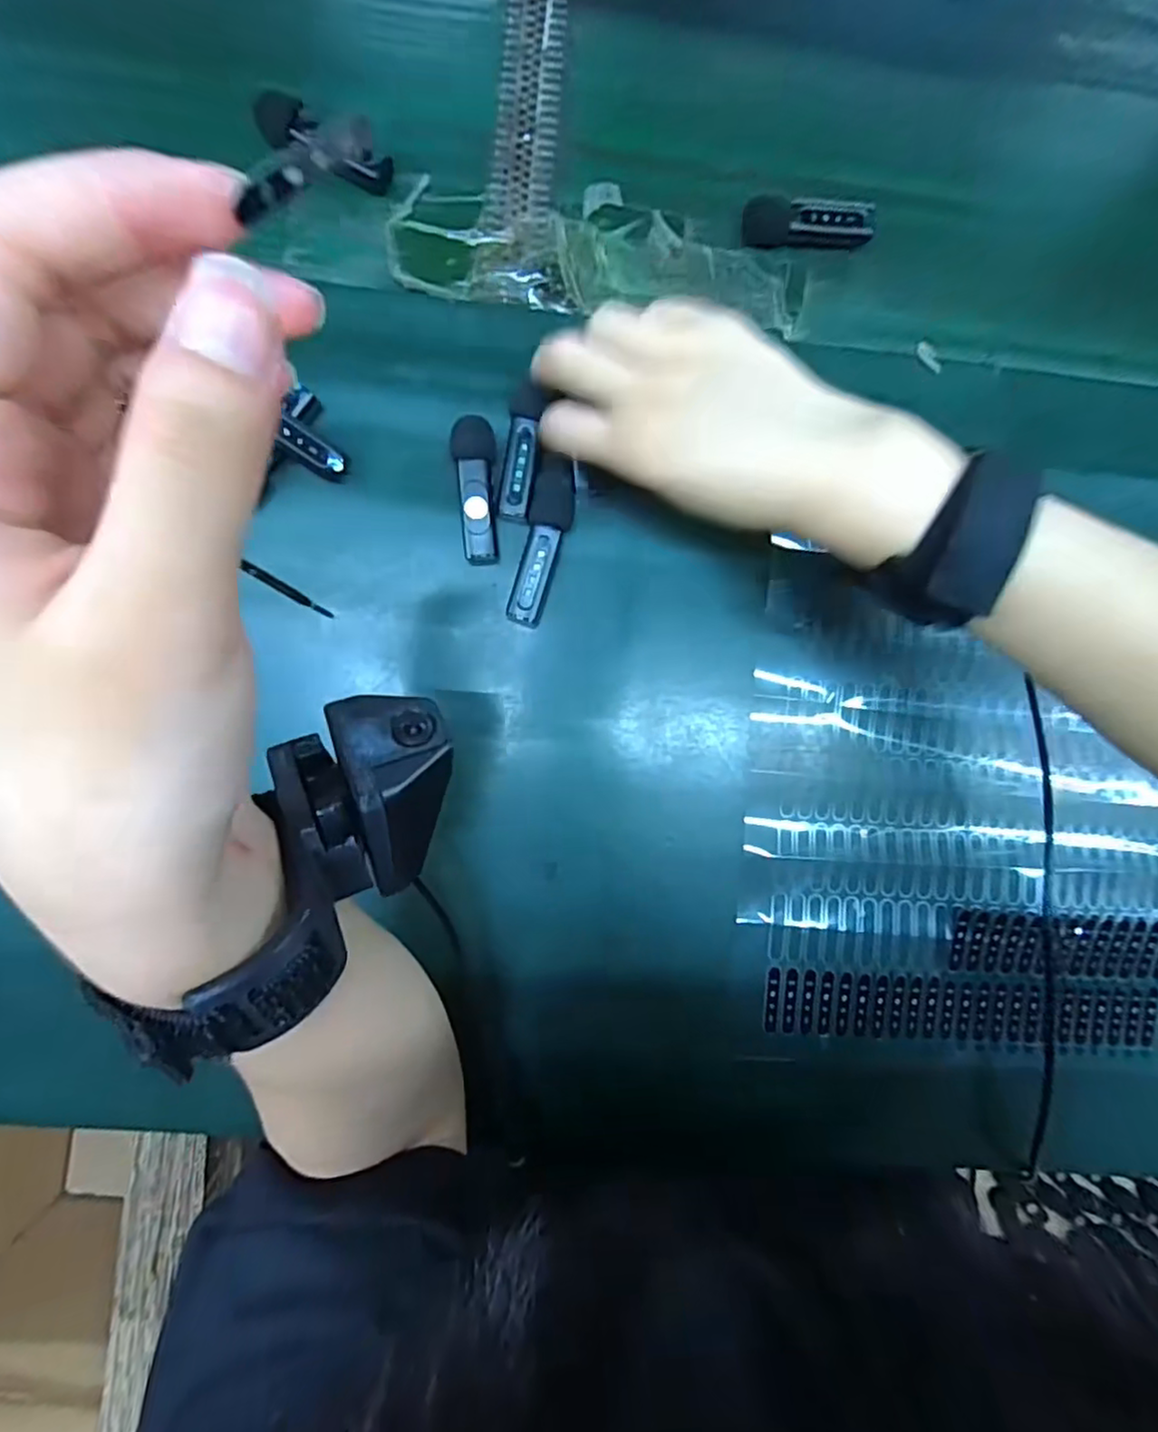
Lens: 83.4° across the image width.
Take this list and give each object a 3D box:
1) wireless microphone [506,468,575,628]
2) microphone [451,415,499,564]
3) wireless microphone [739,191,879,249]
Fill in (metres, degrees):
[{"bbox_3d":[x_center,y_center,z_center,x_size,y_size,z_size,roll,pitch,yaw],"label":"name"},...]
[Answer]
[{"bbox_3d":[-0.017,-0.079,0.307,0.020,0.017,0.071,13,90,-2],"label":"wireless microphone"},{"bbox_3d":[-0.047,-0.105,0.304,0.018,0.019,0.063,-3,90,-2],"label":"microphone"},{"bbox_3d":[0.113,-0.241,0.318,0.065,0.017,0.016,0,90,-2],"label":"wireless microphone"}]

